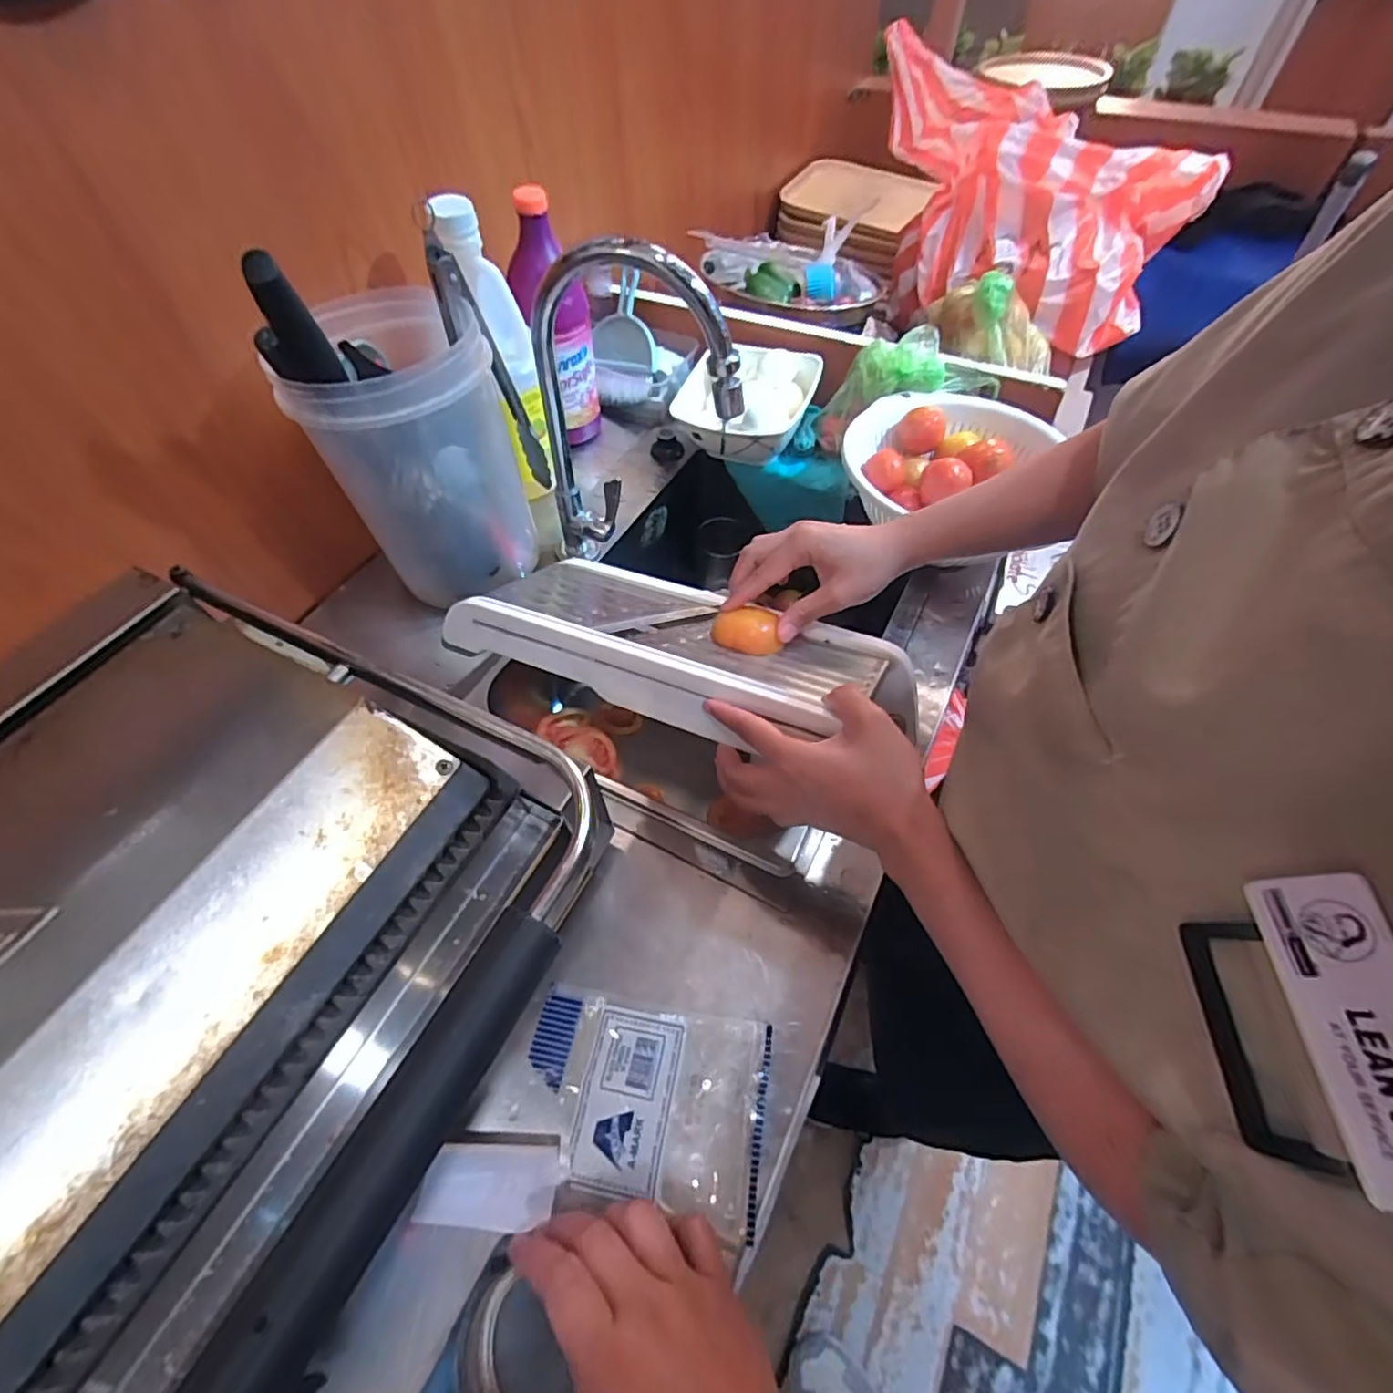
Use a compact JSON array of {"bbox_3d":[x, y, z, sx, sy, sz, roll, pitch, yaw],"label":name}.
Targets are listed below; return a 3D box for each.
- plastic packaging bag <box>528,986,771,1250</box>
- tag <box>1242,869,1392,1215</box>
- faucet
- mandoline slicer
[{"bbox_3d":[-0.033,0.245,0.370,0.146,0.014,0.100,8,50,4],"label":"plastic packaging bag"},{"bbox_3d":[0.163,0.083,0.148,0.004,0.027,0.074,4,65,-23],"label":"tag"},{"bbox_3d":[-0.053,-0.232,0.532,0.185,0.284,0.047,9,56,9],"label":"faucet"},{"bbox_3d":[-0.011,-0.038,0.475,0.336,0.047,0.140,19,35,20],"label":"mandoline slicer"}]

